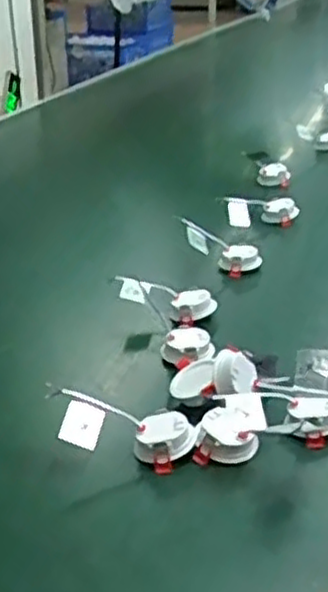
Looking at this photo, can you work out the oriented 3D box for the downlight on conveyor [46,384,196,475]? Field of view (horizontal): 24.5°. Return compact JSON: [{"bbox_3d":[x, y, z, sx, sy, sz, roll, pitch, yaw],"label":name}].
[{"bbox_3d":[-0.050,0.146,0.837,0.168,0.046,0.068,17,29,-2],"label":"downlight on conveyor"}]

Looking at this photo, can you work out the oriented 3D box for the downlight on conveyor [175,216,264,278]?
[{"bbox_3d":[0.087,-0.083,1.263,0.157,0.057,0.046,28,30,-2],"label":"downlight on conveyor"}]

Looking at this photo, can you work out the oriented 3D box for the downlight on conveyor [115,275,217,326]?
[{"bbox_3d":[0.001,0.003,1.119,0.154,0.051,0.065,16,29,0],"label":"downlight on conveyor"}]

